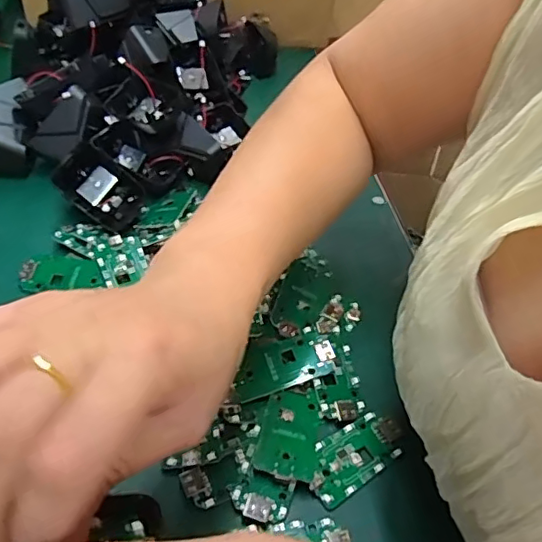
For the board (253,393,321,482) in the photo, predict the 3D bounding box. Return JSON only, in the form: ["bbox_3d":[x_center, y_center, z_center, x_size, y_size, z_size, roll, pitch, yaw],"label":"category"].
[{"bbox_3d":[0.011,0.089,0.308,0.032,0.004,0.052,17,40,-2],"label":"board"}]

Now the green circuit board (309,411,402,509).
[{"bbox_3d":[0.046,0.102,0.309,0.061,0.006,0.031,-25,52,-29],"label":"green circuit board"}]

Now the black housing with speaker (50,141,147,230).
[{"bbox_3d":[-0.131,-0.063,0.431,0.067,0.014,0.043,43,84,-3],"label":"black housing with speaker"}]

